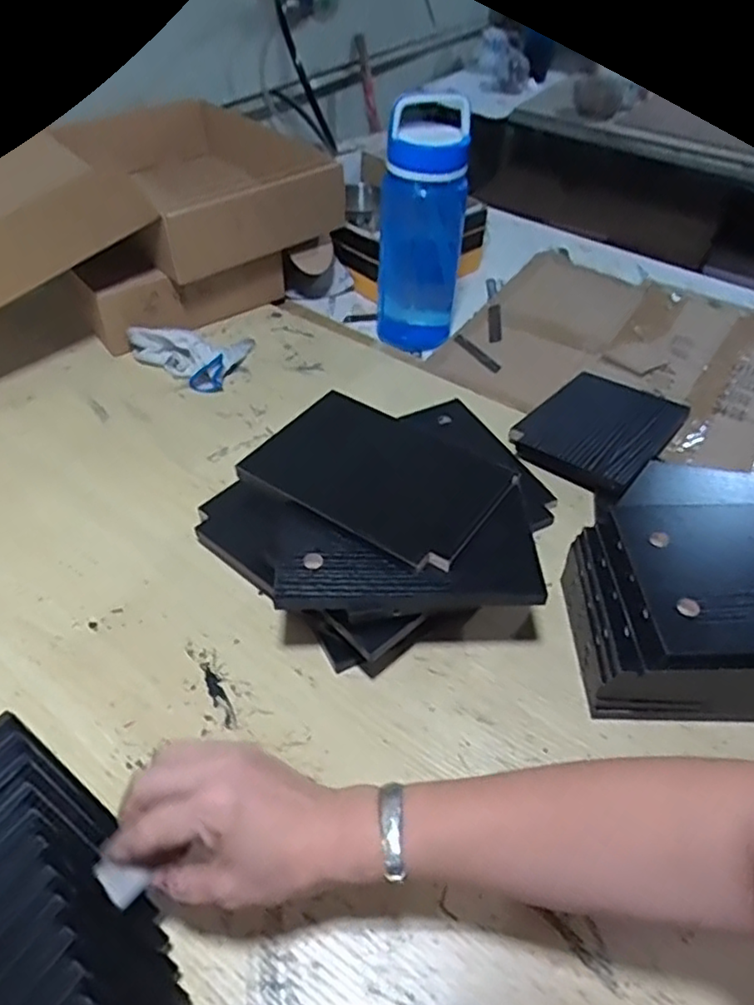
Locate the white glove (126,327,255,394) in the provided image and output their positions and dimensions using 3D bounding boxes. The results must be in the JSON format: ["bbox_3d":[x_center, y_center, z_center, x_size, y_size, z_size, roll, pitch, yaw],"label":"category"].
[{"bbox_3d":[-0.221,-0.179,0.791,0.147,0.056,0.089,-9,48,-9],"label":"white glove"}]

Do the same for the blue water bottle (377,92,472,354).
[{"bbox_3d":[0.055,-0.341,0.815,0.103,0.267,0.093,5,47,3],"label":"blue water bottle"}]

